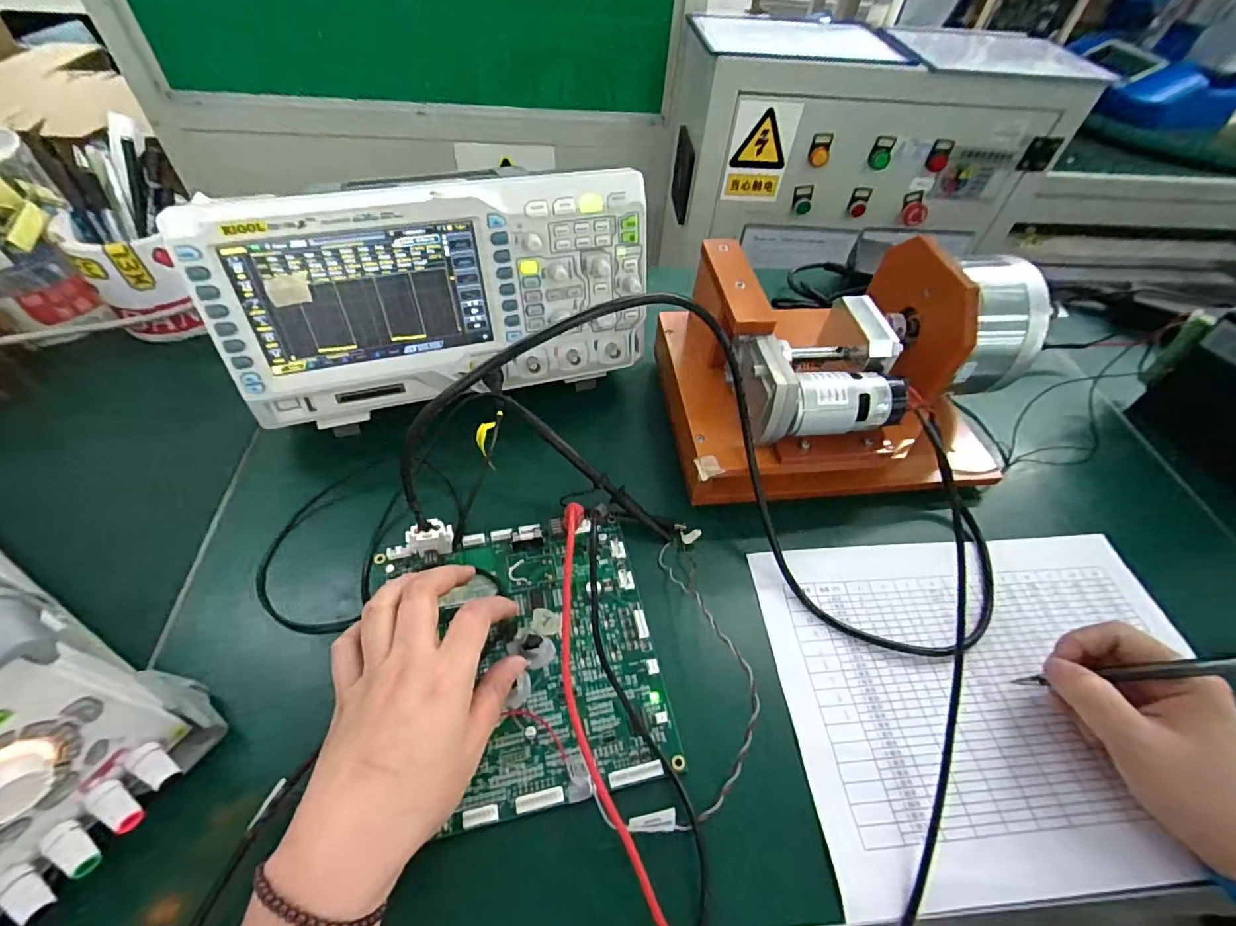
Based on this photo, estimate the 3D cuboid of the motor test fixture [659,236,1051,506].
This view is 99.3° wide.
[{"bbox_3d":[0.189,-0.078,0.436,0.283,0.138,0.199,-4,53,-8],"label":"motor test fixture"}]

